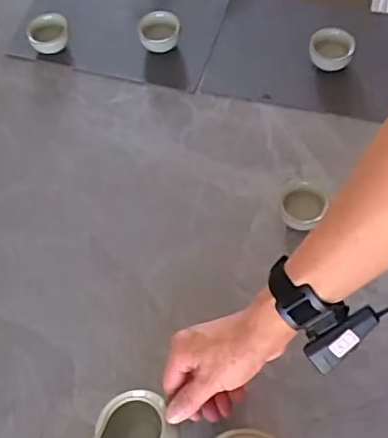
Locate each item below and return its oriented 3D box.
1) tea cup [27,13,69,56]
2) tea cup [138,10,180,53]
[{"bbox_3d":[-0.206,-0.262,0.849,0.056,0.033,0.054,-1,63,2],"label":"tea cup"},{"bbox_3d":[-0.049,-0.266,0.846,0.057,0.030,0.057,-1,63,2],"label":"tea cup"}]

